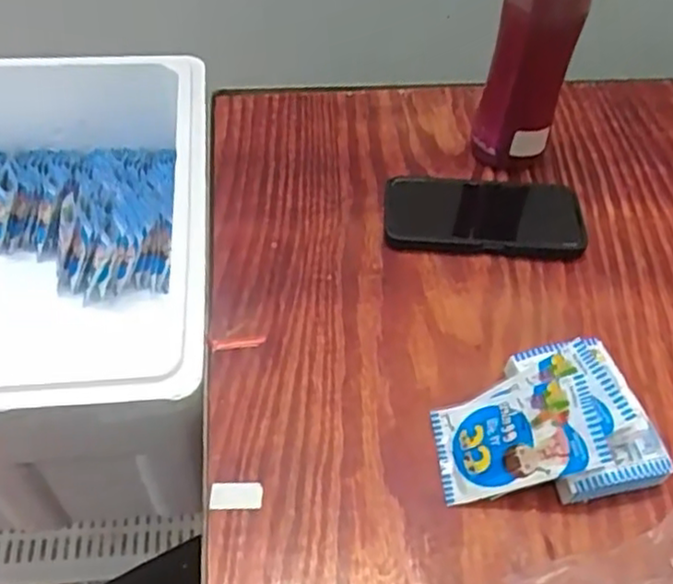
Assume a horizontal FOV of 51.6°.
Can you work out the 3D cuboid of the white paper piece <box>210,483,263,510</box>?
[{"bbox_3d":[-0.064,0.130,0.444,0.032,0.004,0.017,-1,61,-4],"label":"white paper piece"}]

